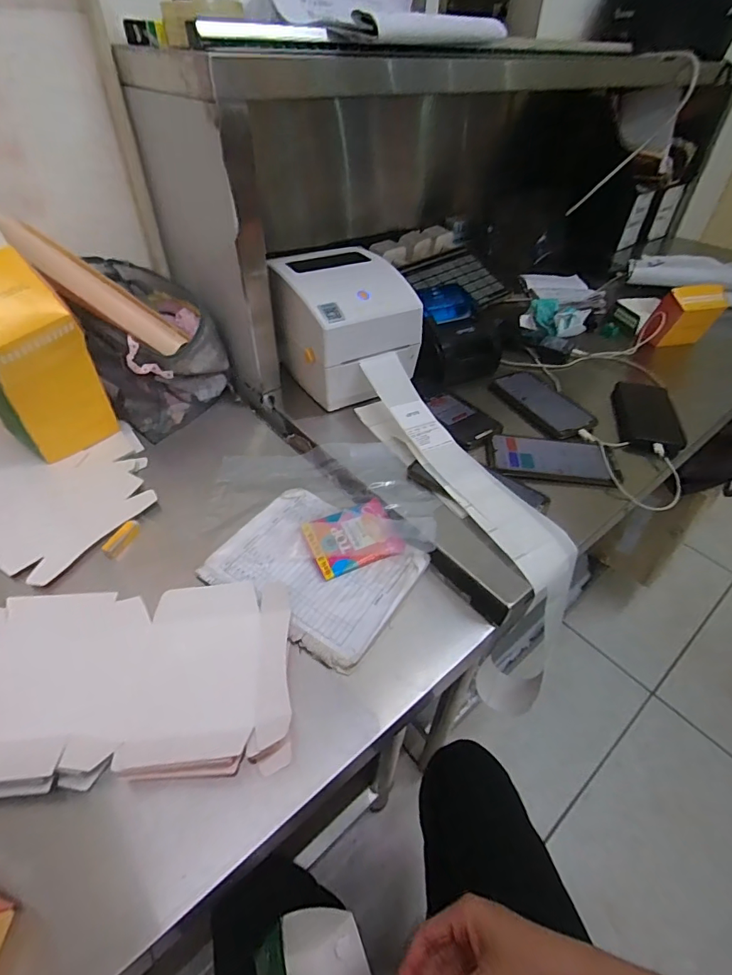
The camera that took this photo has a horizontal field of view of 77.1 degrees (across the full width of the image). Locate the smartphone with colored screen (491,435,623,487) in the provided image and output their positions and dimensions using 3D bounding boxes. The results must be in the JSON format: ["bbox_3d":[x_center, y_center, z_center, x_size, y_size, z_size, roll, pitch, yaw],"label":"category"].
[{"bbox_3d":[0.257,-0.042,0.623,0.163,0.006,0.087,5,44,4],"label":"smartphone with colored screen"}]

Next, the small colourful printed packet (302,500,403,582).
[{"bbox_3d":[-0.015,0.058,0.546,0.101,0.011,0.085,-16,47,-18],"label":"small colourful printed packet"}]

